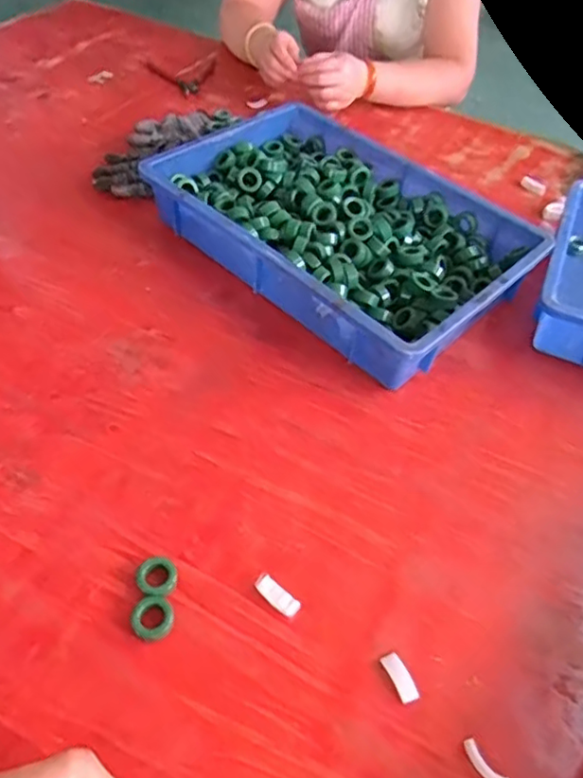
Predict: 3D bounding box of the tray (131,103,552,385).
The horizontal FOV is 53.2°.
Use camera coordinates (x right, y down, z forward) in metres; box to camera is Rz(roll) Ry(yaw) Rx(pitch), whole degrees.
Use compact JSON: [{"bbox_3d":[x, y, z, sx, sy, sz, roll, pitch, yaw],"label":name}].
[{"bbox_3d":[0.059,-0.200,0.732,0.431,0.083,0.290,38,56,24],"label":"tray"}]

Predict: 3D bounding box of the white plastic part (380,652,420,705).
[{"bbox_3d":[0.081,0.215,0.432,0.014,0.004,0.034,-19,54,-20],"label":"white plastic part"}]

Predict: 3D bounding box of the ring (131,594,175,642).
[{"bbox_3d":[-0.104,0.174,0.439,0.030,0.012,0.029,3,50,-3],"label":"ring"}]

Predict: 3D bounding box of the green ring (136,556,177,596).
[{"bbox_3d":[-0.106,0.150,0.461,0.030,0.015,0.030,3,50,-3],"label":"green ring"}]

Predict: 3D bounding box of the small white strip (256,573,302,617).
[{"bbox_3d":[-0.011,0.164,0.460,0.039,0.012,0.016,39,56,10],"label":"small white strip"}]

